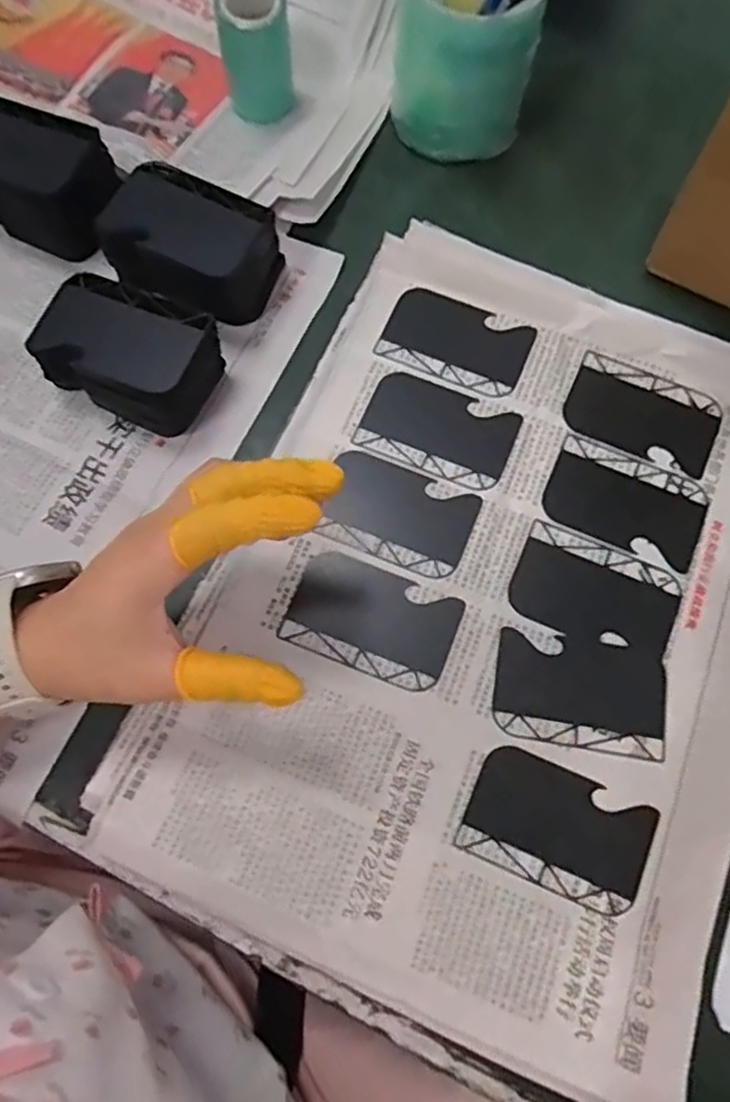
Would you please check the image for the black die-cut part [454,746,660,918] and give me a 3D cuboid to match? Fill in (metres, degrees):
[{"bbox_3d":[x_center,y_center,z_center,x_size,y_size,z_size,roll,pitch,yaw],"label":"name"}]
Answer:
[{"bbox_3d":[0.091,0.131,0.320,0.082,0.004,0.053,23,76,6],"label":"black die-cut part"}]

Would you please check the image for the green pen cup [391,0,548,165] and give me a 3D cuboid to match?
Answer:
[{"bbox_3d":[0.056,-0.291,0.403,0.067,0.094,0.069,0,74,0],"label":"green pen cup"}]

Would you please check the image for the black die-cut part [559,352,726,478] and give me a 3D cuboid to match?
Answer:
[{"bbox_3d":[0.159,-0.077,0.392,0.082,0.004,0.054,24,76,7],"label":"black die-cut part"}]

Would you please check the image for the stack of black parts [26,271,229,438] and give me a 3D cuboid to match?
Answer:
[{"bbox_3d":[-0.128,-0.107,0.380,0.081,0.055,0.057,19,75,5],"label":"stack of black parts"}]

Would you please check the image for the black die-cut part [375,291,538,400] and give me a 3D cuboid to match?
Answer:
[{"bbox_3d":[0.055,-0.125,0.407,0.083,0.004,0.056,22,70,7],"label":"black die-cut part"}]

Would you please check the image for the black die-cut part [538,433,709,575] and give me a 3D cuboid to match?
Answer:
[{"bbox_3d":[0.142,-0.026,0.371,0.082,0.004,0.051,24,76,7],"label":"black die-cut part"}]

